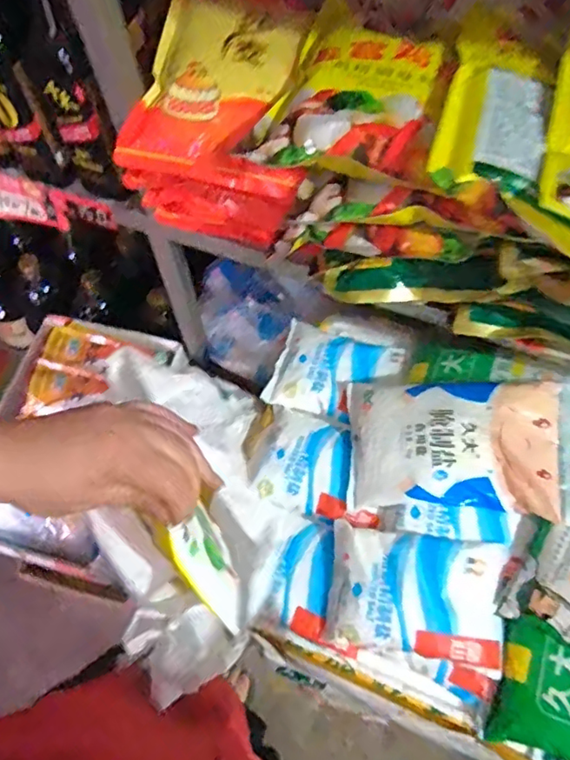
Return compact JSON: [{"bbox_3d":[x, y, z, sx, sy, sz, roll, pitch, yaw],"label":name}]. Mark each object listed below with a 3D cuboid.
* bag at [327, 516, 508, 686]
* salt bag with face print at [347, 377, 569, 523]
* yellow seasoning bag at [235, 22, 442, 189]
[{"bbox_3d":[0.127,0.209,0.555,0.168,0.039,0.116,10,66,6],"label":"bag"},{"bbox_3d":[0.171,0.072,0.585,0.226,0.033,0.158,4,76,15],"label":"salt bag with face print"},{"bbox_3d":[0.060,-0.228,0.457,0.127,0.024,0.160,17,67,9],"label":"yellow seasoning bag"}]

